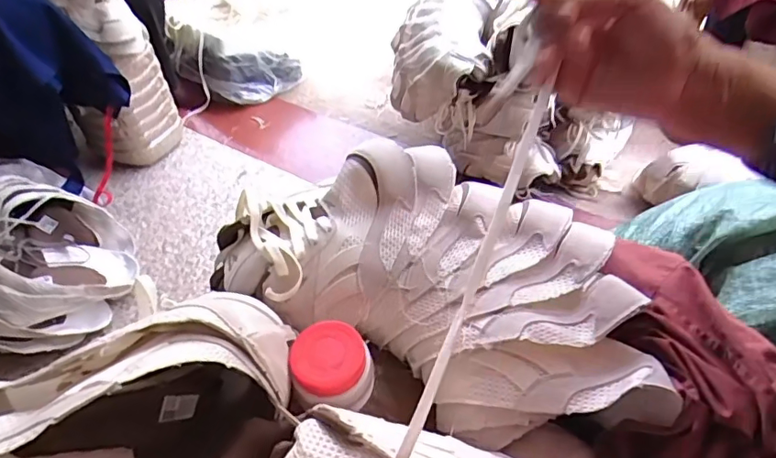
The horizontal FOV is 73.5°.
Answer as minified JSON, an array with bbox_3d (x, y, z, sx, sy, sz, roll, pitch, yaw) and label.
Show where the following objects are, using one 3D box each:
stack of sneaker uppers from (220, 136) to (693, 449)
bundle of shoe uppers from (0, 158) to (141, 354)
[{"bbox_3d":[0.043,0.035,0.445,0.382,0.110,0.197,20,52,21],"label":"stack of sneaker uppers"},{"bbox_3d":[-0.667,0.062,0.874,0.385,0.208,0.268,-2,48,3],"label":"bundle of shoe uppers"}]

